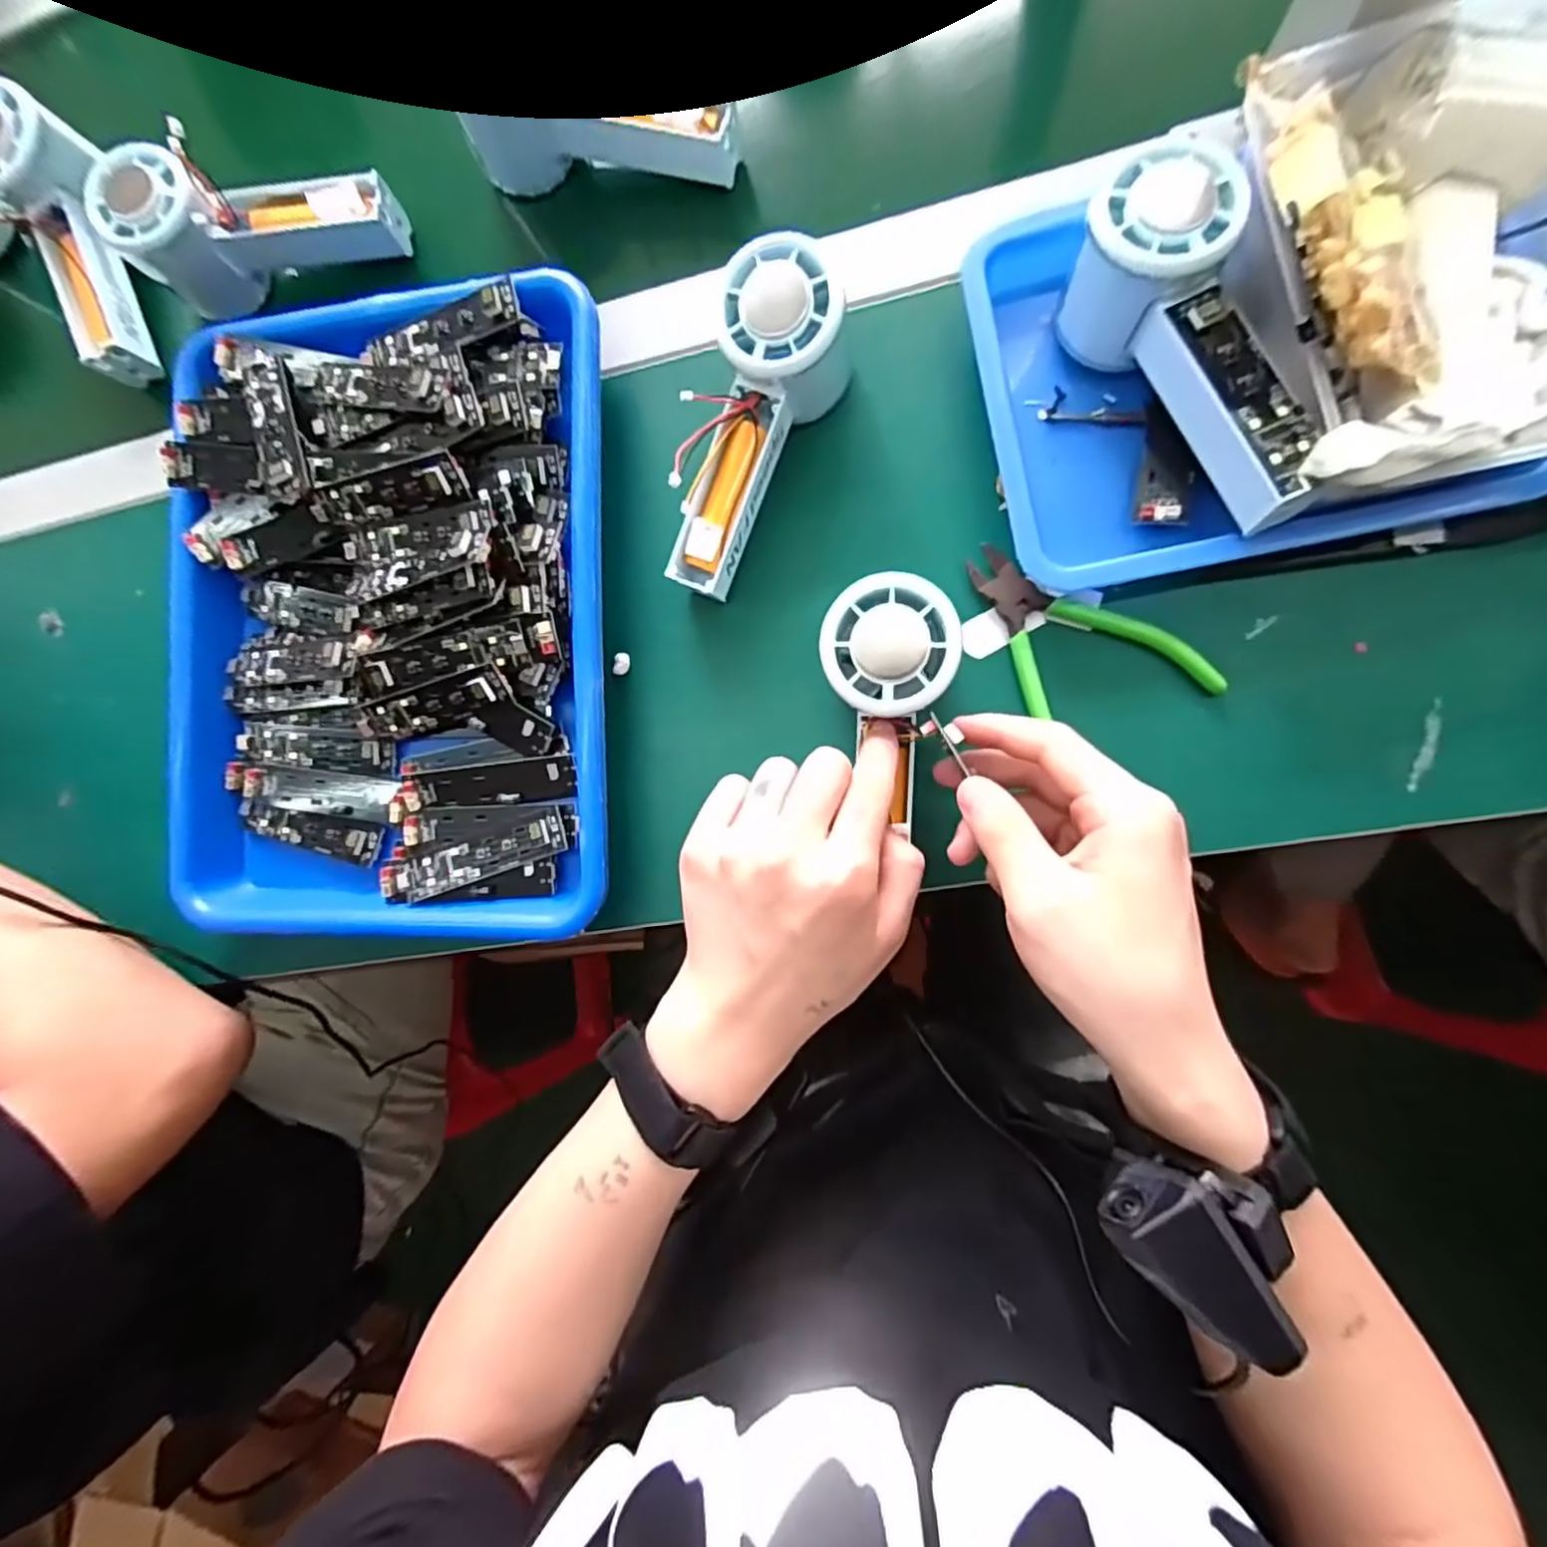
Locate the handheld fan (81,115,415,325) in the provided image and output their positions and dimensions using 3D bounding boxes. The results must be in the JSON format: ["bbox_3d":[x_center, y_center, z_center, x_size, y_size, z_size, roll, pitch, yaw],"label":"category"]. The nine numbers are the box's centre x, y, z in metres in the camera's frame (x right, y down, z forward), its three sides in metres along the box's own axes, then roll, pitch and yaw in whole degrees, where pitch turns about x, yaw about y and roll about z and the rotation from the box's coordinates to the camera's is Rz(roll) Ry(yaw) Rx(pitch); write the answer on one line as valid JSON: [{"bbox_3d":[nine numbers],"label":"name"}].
[{"bbox_3d":[-0.289,-0.314,0.372,0.148,0.061,0.054,-6,86,10],"label":"handheld fan"}]

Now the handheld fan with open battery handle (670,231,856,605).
[{"bbox_3d":[-0.010,-0.158,0.318,0.054,0.069,0.148,22,93,10],"label":"handheld fan with open battery handle"}]

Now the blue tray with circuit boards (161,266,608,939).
[{"bbox_3d":[-0.206,-0.083,0.347,0.244,0.042,0.326,-1,87,10],"label":"blue tray with circuit boards"}]

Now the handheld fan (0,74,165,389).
[{"bbox_3d":[-0.412,-0.317,0.388,0.052,0.047,0.155,-24,89,7],"label":"handheld fan"}]

